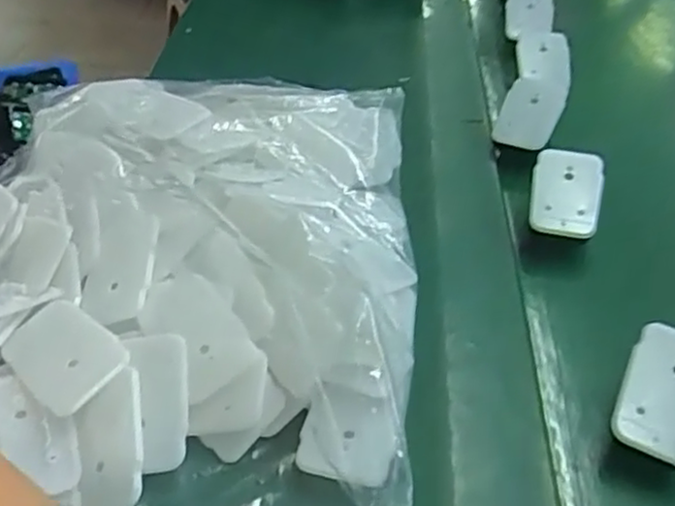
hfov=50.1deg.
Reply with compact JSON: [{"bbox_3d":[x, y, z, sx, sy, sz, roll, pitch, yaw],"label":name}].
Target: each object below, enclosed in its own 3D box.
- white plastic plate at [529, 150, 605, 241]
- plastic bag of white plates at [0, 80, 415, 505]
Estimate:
[{"bbox_3d":[0.150,-0.039,0.471,0.044,0.013,0.060,9,67,16],"label":"white plastic plate"},{"bbox_3d":[-0.094,-0.002,0.411,0.278,0.078,0.324,4,43,2],"label":"plastic bag of white plates"}]

